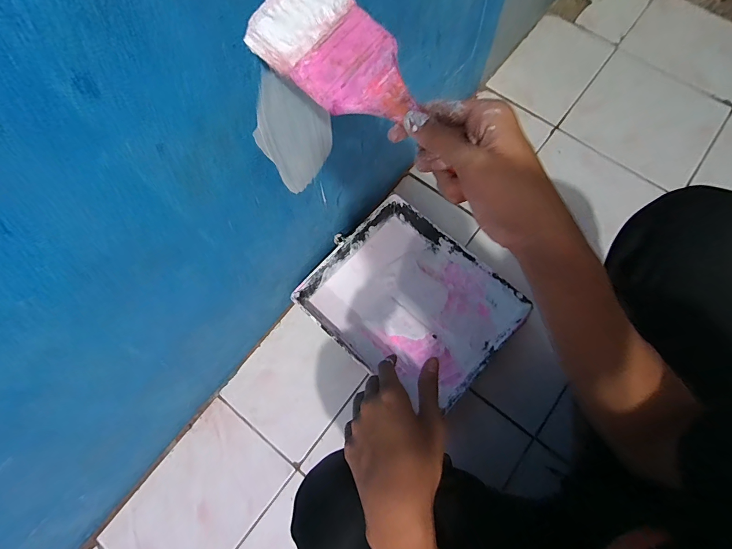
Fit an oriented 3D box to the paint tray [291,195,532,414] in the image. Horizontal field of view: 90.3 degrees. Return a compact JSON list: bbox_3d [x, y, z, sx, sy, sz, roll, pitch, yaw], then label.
[{"bbox_3d":[0.086,0.047,0.682,0.335,0.057,0.297,42,78,13],"label":"paint tray"}]

